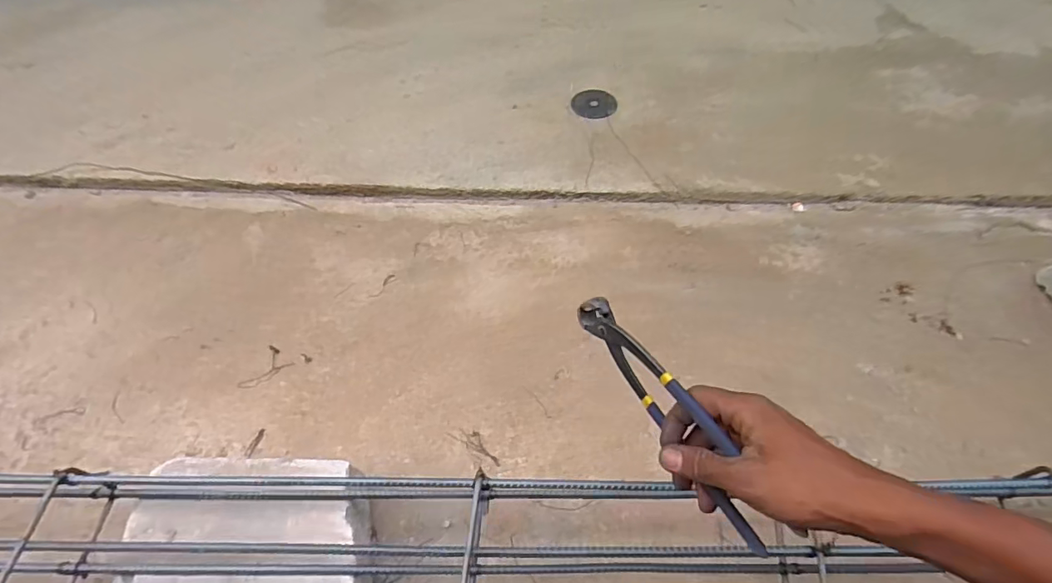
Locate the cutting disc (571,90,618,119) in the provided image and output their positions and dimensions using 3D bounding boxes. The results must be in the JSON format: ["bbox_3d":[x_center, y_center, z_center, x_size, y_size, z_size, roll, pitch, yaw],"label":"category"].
[{"bbox_3d":[0.137,-0.375,1.022,0.089,0.006,0.097,-1,52,1],"label":"cutting disc"}]

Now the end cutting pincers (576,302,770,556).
[{"bbox_3d":[0.109,0.088,0.383,0.017,0.054,0.215,-27,65,-15],"label":"end cutting pincers"}]

